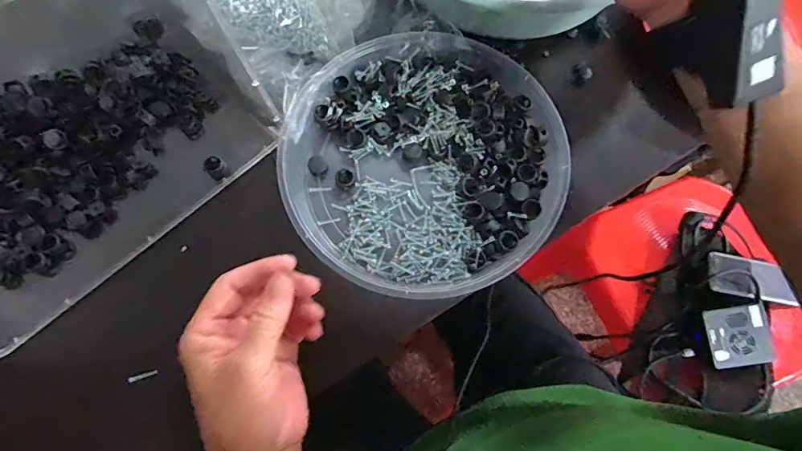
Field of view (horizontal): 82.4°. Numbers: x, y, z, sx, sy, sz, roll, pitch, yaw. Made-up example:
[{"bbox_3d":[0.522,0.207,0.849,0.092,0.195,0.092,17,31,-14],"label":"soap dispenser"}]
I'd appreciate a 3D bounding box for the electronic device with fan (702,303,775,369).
[{"bbox_3d":[0.426,0.139,0.576,0.076,0.016,0.071,-8,73,-2],"label":"electronic device with fan"}]

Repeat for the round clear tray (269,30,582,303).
[{"bbox_3d":[0.018,-0.061,0.394,0.232,0.037,0.228,0,73,0],"label":"round clear tray"}]

